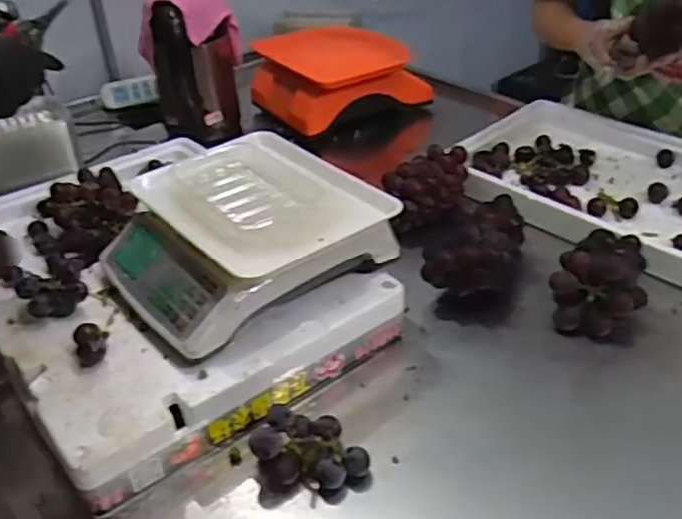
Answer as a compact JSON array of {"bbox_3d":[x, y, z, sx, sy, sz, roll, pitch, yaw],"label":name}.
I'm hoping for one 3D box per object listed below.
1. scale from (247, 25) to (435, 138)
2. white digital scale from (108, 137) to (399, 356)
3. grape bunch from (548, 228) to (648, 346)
[{"bbox_3d":[-0.005,-0.368,1.331,0.297,0.123,0.230,-22,39,-24],"label":"scale"},{"bbox_3d":[-0.115,-0.022,0.792,0.278,0.111,0.246,-27,42,-30],"label":"white digital scale"},{"bbox_3d":[0.309,0.027,0.822,0.102,0.095,0.114,12,38,20],"label":"grape bunch"}]

